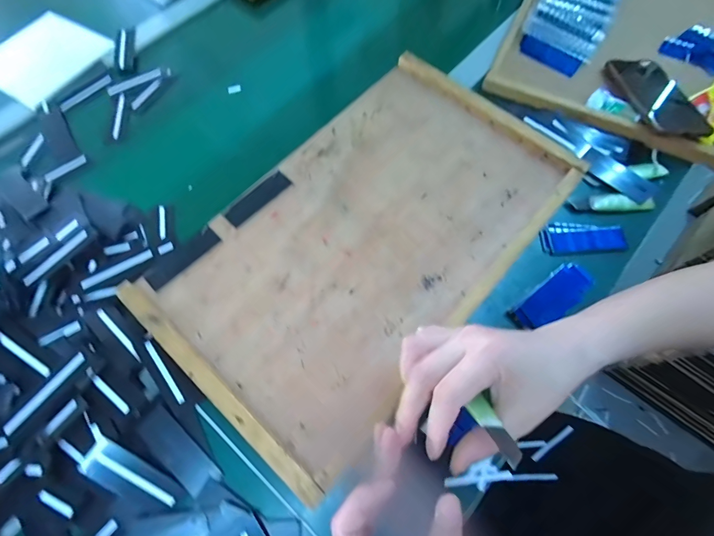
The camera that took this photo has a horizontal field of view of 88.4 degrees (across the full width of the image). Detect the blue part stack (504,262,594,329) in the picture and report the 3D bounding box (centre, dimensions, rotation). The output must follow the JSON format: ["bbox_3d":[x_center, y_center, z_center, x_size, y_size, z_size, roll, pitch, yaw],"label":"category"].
[{"bbox_3d":[0.220,0.033,0.411,0.104,0.010,0.040,-36,72,-14],"label":"blue part stack"}]

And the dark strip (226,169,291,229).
[{"bbox_3d":[-0.123,-0.087,0.458,0.089,0.007,0.025,-42,73,-16],"label":"dark strip"}]

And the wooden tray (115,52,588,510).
[{"bbox_3d":[0.014,-0.047,0.430,0.292,0.027,0.490,39,72,17],"label":"wooden tray"}]

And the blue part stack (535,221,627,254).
[{"bbox_3d":[0.271,-0.037,0.441,0.099,0.006,0.040,-2,67,-1],"label":"blue part stack"}]

